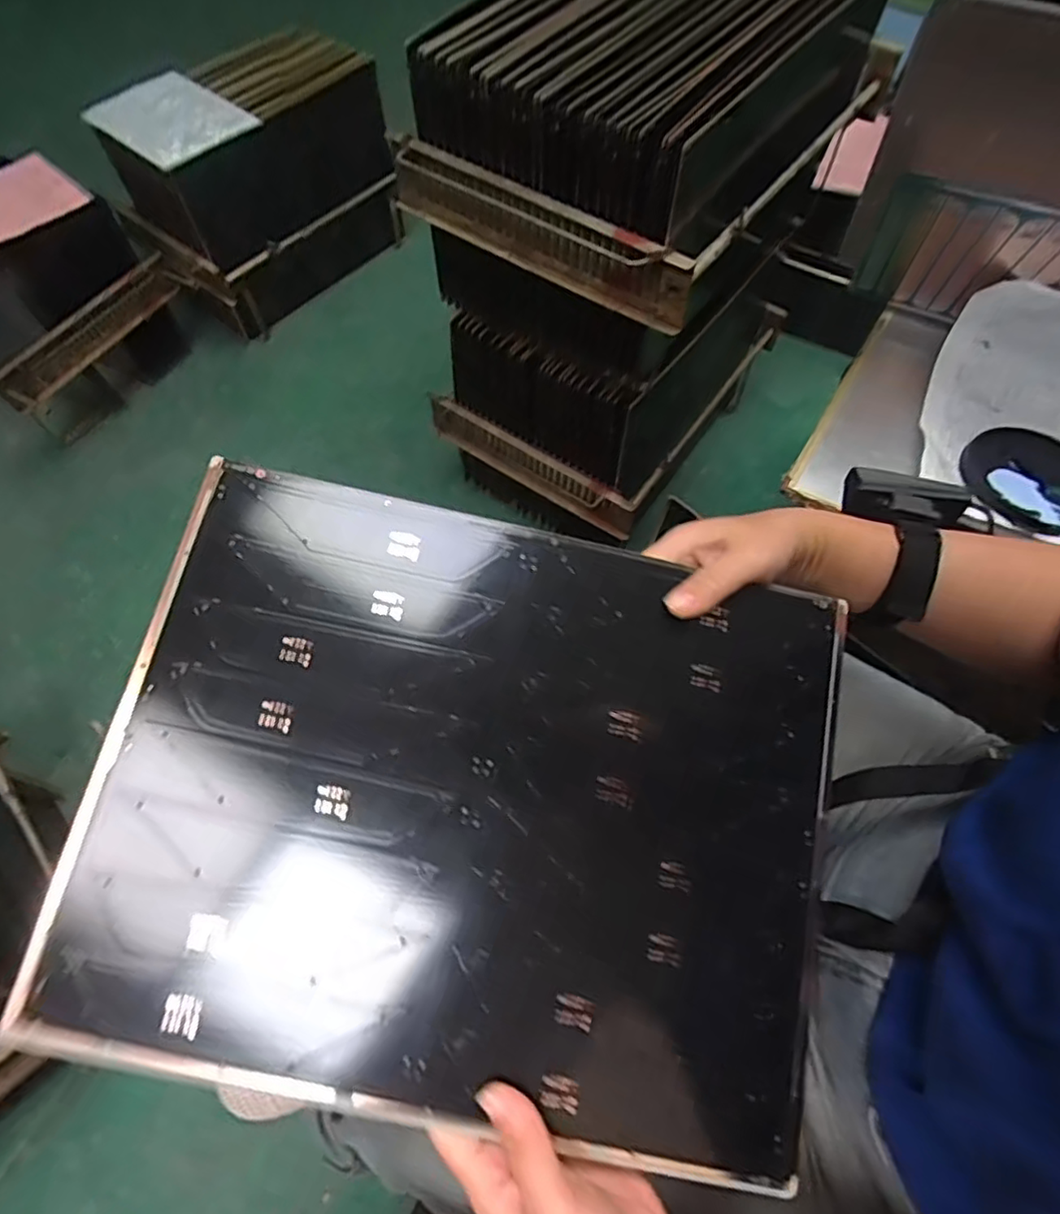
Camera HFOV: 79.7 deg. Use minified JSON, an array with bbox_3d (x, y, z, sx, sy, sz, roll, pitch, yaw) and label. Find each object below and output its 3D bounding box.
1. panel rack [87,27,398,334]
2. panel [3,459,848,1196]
[{"bbox_3d":[-0.572,-0.913,1.385,0.276,0.389,0.523,38,69,19],"label":"panel rack"},{"bbox_3d":[-0.029,0.097,0.340,0.376,0.007,0.296,13,76,-1],"label":"panel"}]

